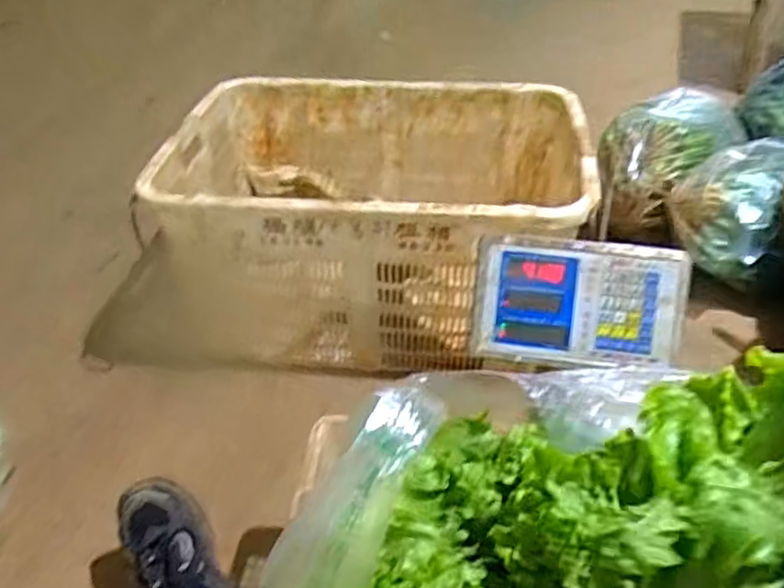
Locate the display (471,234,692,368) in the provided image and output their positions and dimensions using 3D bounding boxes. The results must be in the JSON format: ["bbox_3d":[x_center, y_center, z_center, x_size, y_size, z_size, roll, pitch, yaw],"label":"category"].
[{"bbox_3d":[0.222,0.011,0.816,0.236,0.146,0.060,6,3,8],"label":"display"}]

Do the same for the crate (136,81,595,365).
[{"bbox_3d":[-0.024,-0.137,1.220,0.683,0.324,0.458,3,39,7],"label":"crate"}]

